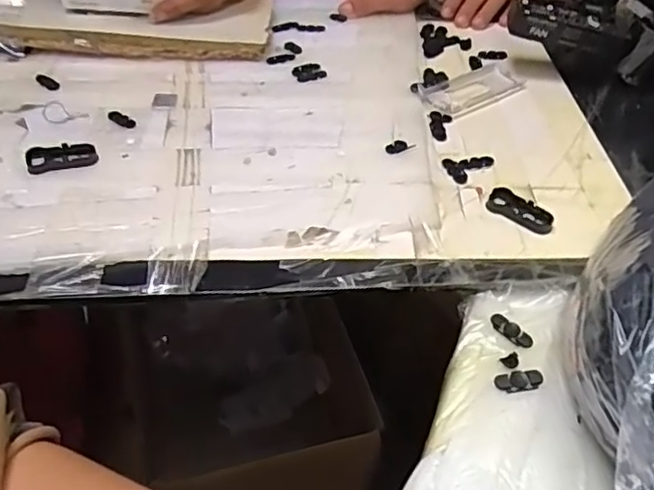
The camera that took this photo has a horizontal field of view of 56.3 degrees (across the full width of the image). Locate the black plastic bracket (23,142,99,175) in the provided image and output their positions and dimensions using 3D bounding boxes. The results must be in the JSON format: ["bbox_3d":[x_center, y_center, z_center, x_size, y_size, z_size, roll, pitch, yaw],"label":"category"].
[{"bbox_3d":[-0.202,-0.067,0.466,0.050,0.009,0.023,-14,50,-17],"label":"black plastic bracket"}]

